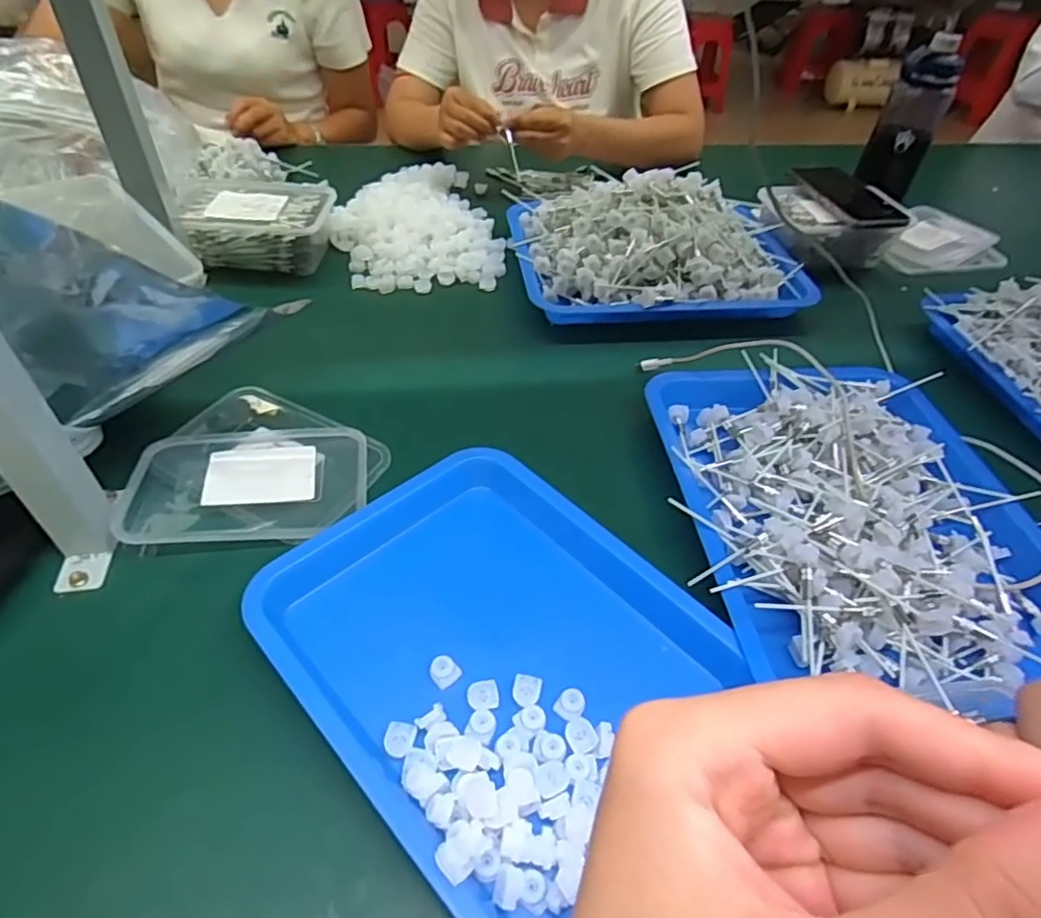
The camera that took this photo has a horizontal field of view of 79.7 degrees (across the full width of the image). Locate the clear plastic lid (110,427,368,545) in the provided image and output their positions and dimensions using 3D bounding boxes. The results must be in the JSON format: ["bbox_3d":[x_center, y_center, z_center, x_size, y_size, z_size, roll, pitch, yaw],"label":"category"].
[{"bbox_3d":[-0.210,0.014,0.490,0.173,0.016,0.118,-4,46,-8],"label":"clear plastic lid"}]

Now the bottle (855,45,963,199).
[{"bbox_3d":[0.556,-0.478,0.897,0.080,0.180,0.063,25,49,19],"label":"bottle"}]

